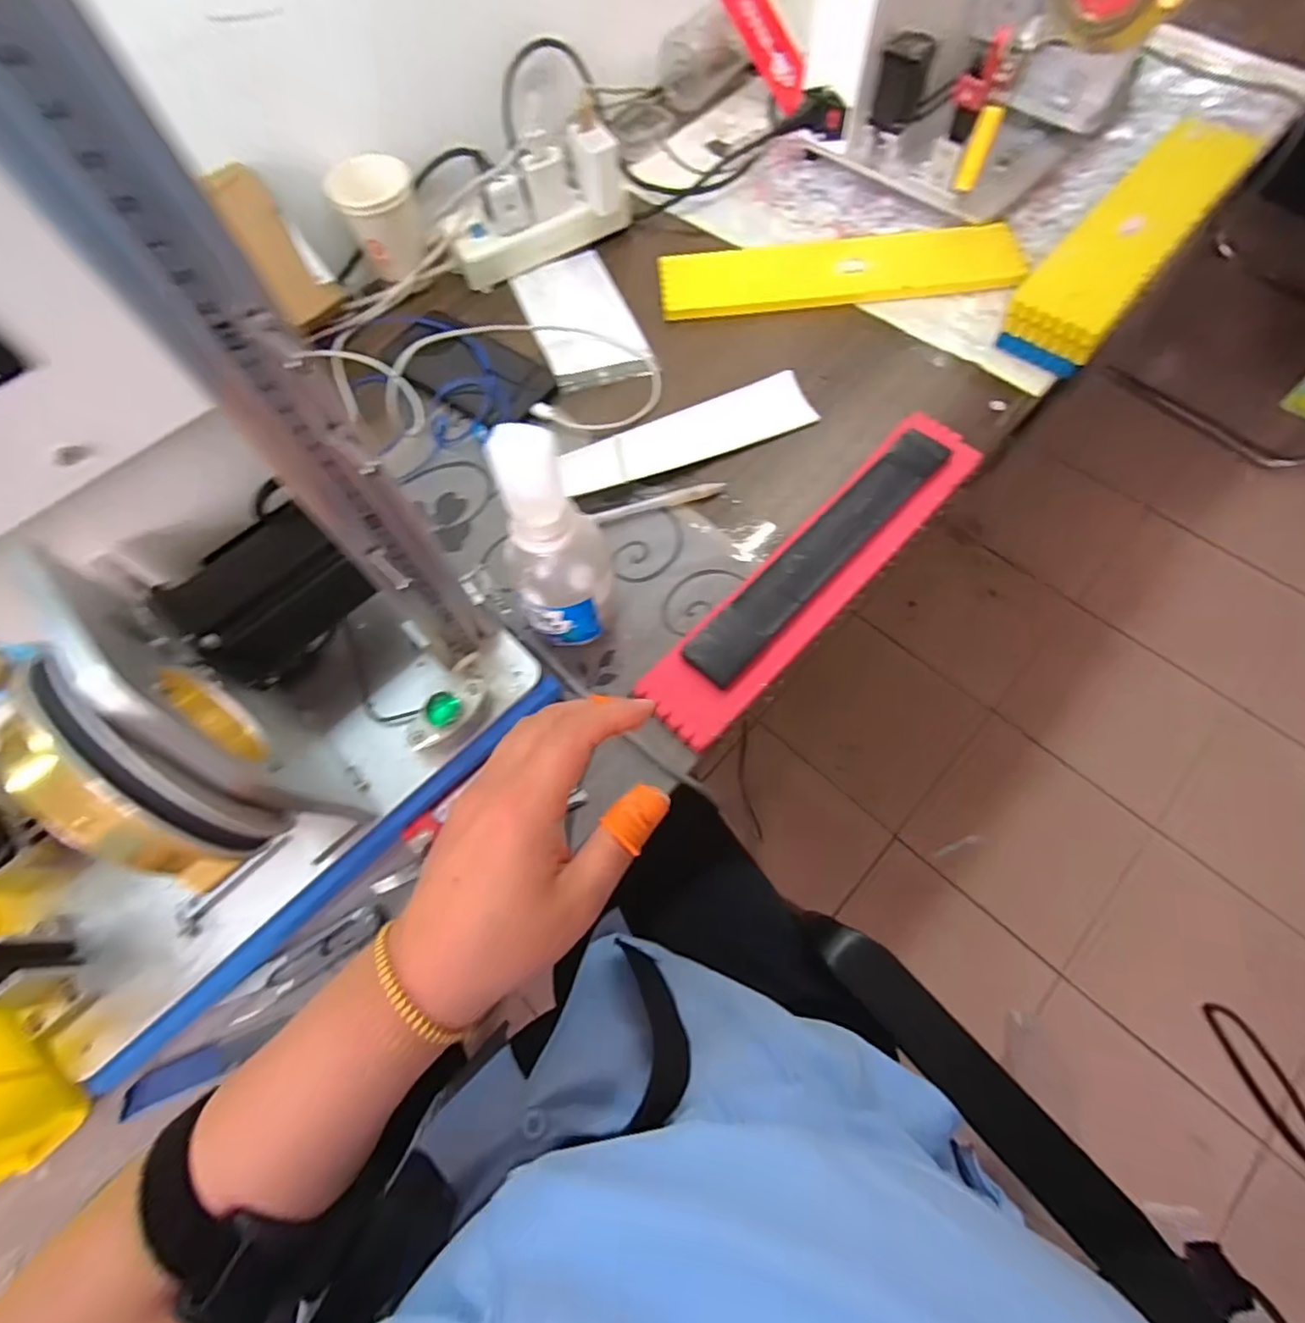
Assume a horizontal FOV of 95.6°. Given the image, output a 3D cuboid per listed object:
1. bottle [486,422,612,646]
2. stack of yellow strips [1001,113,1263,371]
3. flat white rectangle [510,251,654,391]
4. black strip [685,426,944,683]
[{"bbox_3d":[-0.059,-0.066,0.375,0.069,0.178,0.054,-22,67,-6],"label":"bottle"},{"bbox_3d":[0.463,-0.411,0.569,0.090,0.045,0.368,39,74,17],"label":"stack of yellow strips"},{"bbox_3d":[-0.072,-0.341,0.583,0.094,0.016,0.194,-20,67,-6],"label":"flat white rectangle"},{"bbox_3d":[0.131,-0.087,0.447,0.042,0.009,0.278,42,74,16],"label":"black strip"}]

